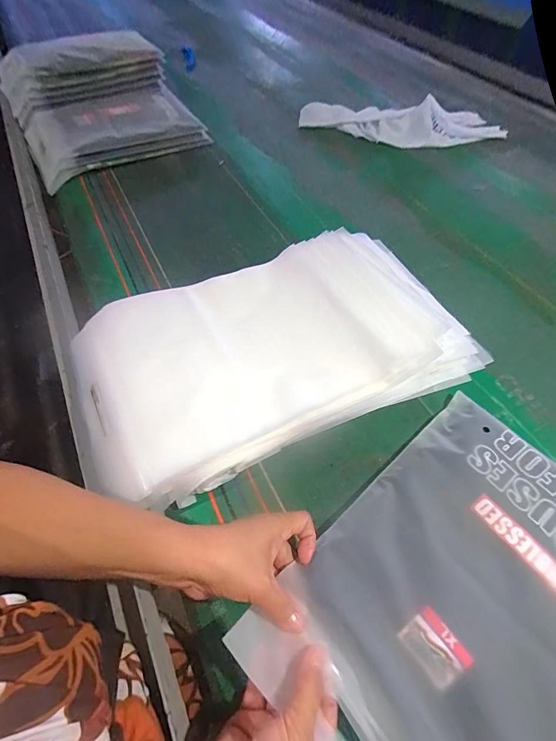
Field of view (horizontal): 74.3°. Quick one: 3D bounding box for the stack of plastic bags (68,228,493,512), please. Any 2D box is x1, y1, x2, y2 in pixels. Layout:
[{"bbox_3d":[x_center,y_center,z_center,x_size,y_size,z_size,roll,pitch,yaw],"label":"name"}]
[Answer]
[{"bbox_3d":[-0.008,-0.040,0.481,0.515,0.053,0.289,-21,58,-13],"label":"stack of plastic bags"}]

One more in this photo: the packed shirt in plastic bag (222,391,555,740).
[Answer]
[{"bbox_3d":[0.167,0.199,0.322,0.351,0.022,0.235,-37,62,-22],"label":"packed shirt in plastic bag"}]

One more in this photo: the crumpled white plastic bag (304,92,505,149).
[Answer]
[{"bbox_3d":[0.286,-0.593,0.869,0.482,0.048,0.157,10,56,8],"label":"crumpled white plastic bag"}]

